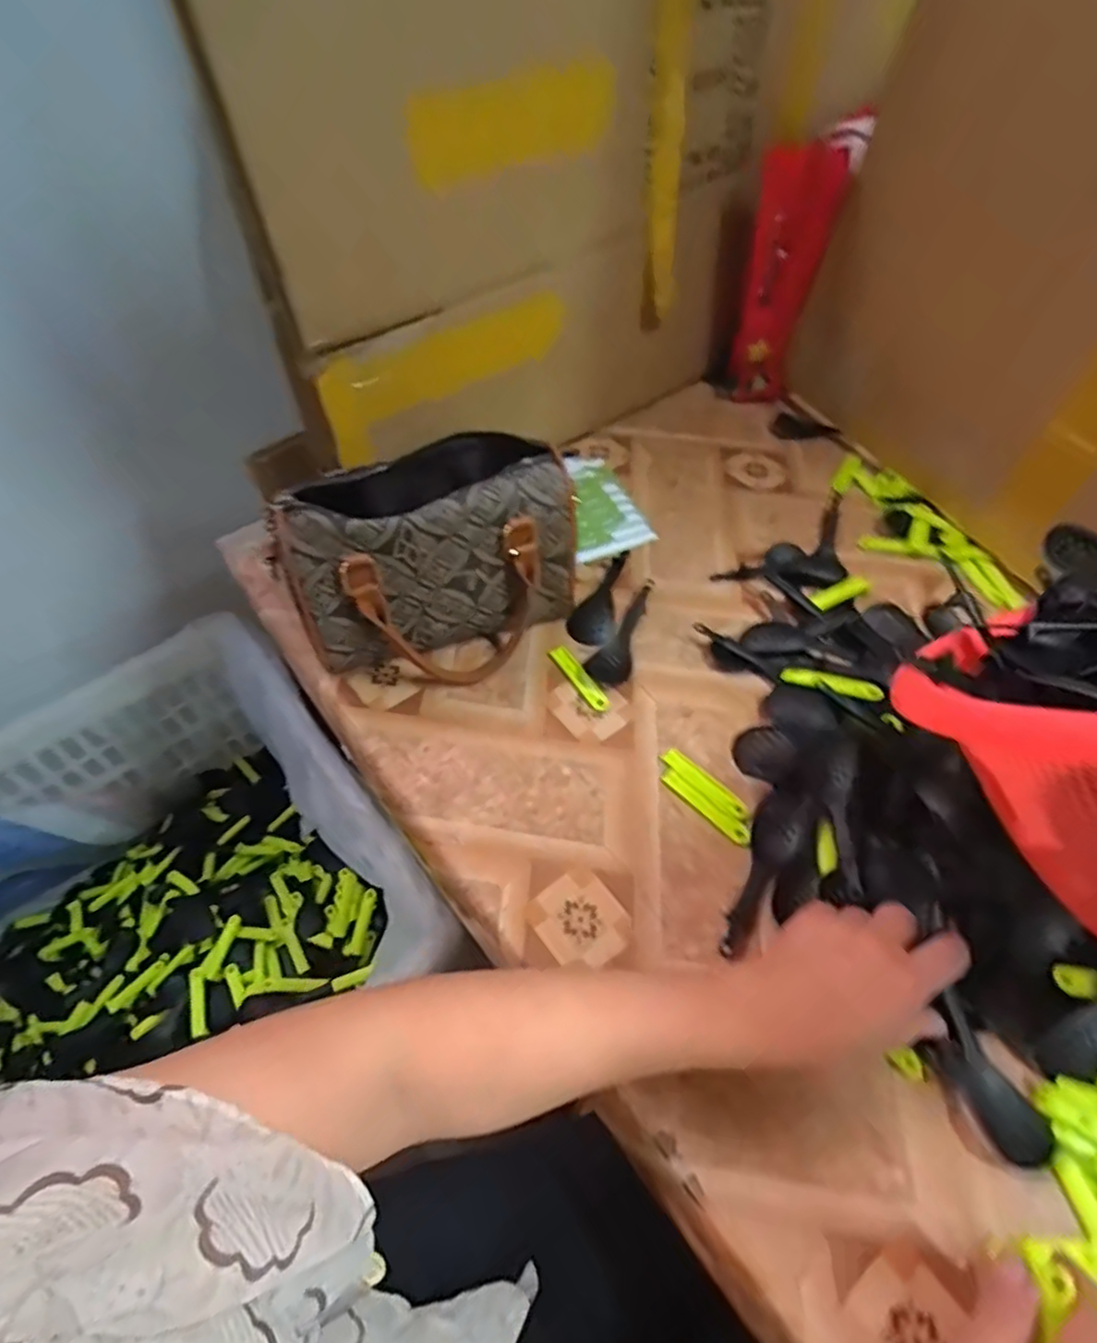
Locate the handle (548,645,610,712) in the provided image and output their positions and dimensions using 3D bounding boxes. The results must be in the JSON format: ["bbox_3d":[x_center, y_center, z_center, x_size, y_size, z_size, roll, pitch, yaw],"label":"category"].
[{"bbox_3d":[0.027,0.006,0.593,0.018,0.006,0.075,-29,57,-20],"label":"handle"}]

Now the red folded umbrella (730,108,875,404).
[{"bbox_3d":[0.263,-0.435,0.768,0.088,0.262,0.062,15,54,13],"label":"red folded umbrella"}]

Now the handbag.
[{"bbox_3d":[-0.087,-0.080,0.562,0.225,0.164,0.100,-20,54,-14],"label":"handbag"}]

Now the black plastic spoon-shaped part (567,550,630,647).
[{"bbox_3d":[0.058,-0.072,0.654,0.040,0.010,0.131,20,55,17],"label":"black plastic spoon-shaped part"}]

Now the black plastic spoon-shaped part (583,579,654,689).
[{"bbox_3d":[0.067,-0.037,0.622,0.037,0.010,0.124,15,54,13],"label":"black plastic spoon-shaped part"}]

